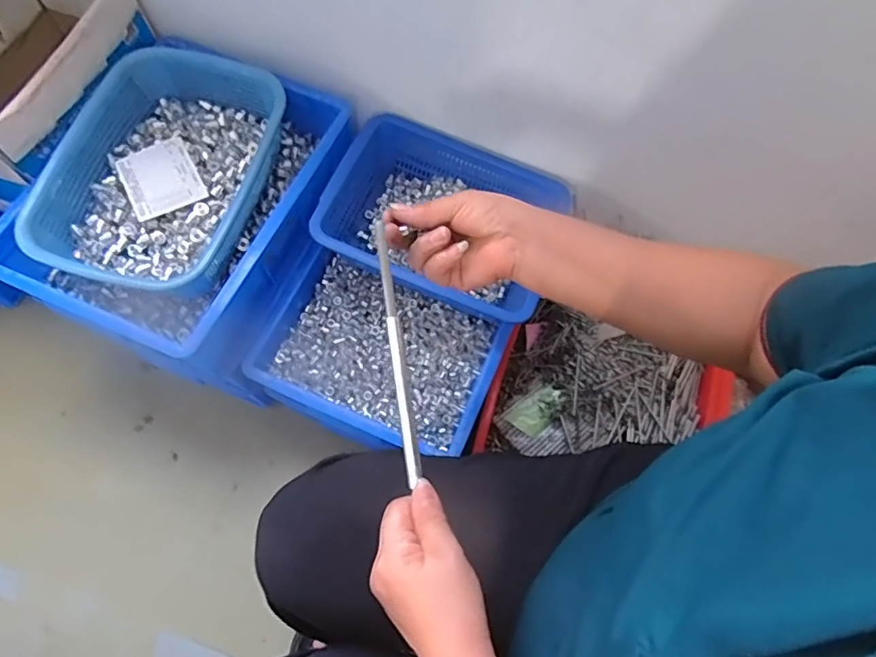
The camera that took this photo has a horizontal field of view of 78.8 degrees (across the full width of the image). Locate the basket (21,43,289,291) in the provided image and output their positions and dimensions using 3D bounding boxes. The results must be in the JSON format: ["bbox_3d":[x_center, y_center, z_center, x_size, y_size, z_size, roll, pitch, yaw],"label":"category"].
[{"bbox_3d":[-0.362,-0.203,0.699,0.242,0.084,0.340,13,68,2],"label":"basket"}]

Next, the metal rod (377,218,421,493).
[{"bbox_3d":[-0.031,0.016,0.405,0.009,0.008,0.195,-8,87,-6],"label":"metal rod"}]

